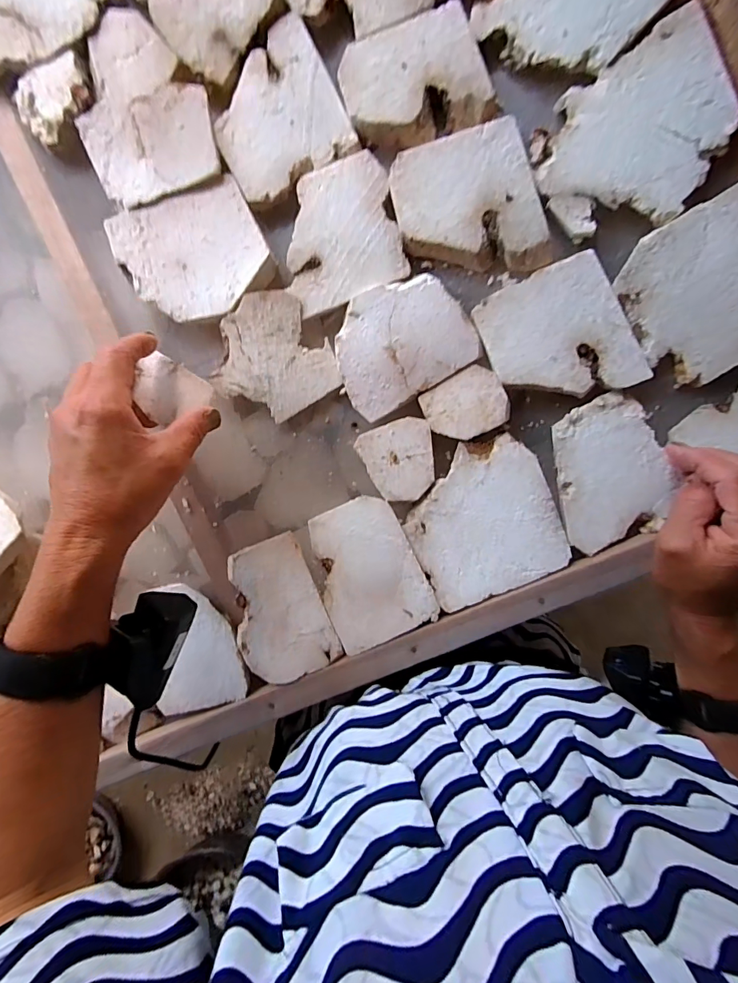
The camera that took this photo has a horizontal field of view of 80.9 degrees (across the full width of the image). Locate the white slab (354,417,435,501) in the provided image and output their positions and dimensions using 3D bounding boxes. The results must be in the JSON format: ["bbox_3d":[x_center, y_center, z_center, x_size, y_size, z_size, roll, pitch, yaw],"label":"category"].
[{"bbox_3d":[0.025,-0.024,0.337,0.055,0.004,0.060,-18,95,5],"label":"white slab"}]

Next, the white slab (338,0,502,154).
[{"bbox_3d":[0.034,-0.297,0.318,0.099,0.016,0.079,-17,95,5],"label":"white slab"}]

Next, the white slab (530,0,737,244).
[{"bbox_3d":[0.185,-0.243,0.299,0.123,0.018,0.107,-30,94,6],"label":"white slab"}]

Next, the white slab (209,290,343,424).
[{"bbox_3d":[-0.076,-0.103,0.335,0.083,0.014,0.089,-32,94,6],"label":"white slab"}]

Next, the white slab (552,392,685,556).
[{"bbox_3d":[0.181,-0.015,0.324,0.074,0.015,0.108,-11,96,4],"label":"white slab"}]

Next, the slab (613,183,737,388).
[{"bbox_3d":[0.241,-0.141,0.302,0.102,0.015,0.110,-28,94,5],"label":"slab"}]

